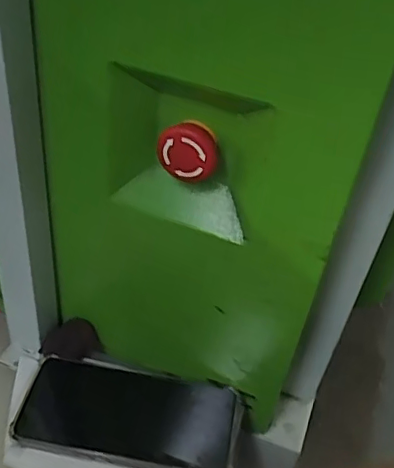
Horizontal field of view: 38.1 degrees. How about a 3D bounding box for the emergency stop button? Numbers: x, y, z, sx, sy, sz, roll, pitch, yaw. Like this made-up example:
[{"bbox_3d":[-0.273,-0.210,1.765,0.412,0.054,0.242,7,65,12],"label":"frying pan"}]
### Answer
[{"bbox_3d":[-0.004,-0.052,0.355,0.039,0.039,0.024,18,38,11],"label":"emergency stop button"}]

